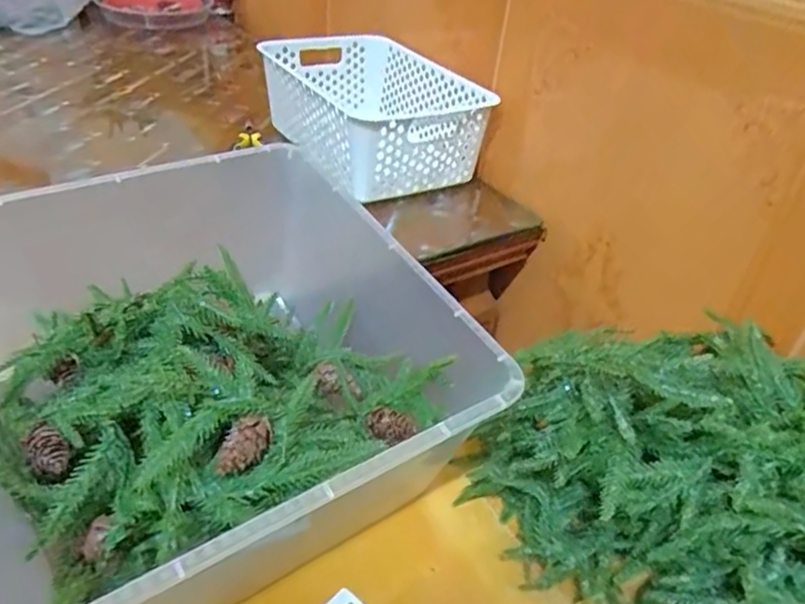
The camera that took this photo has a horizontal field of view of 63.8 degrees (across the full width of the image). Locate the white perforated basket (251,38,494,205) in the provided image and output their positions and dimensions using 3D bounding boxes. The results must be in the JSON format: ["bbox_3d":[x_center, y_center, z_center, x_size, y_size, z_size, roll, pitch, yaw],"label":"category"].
[{"bbox_3d":[-0.044,-0.252,0.878,0.224,0.119,0.319,-14,41,-25],"label":"white perforated basket"}]

